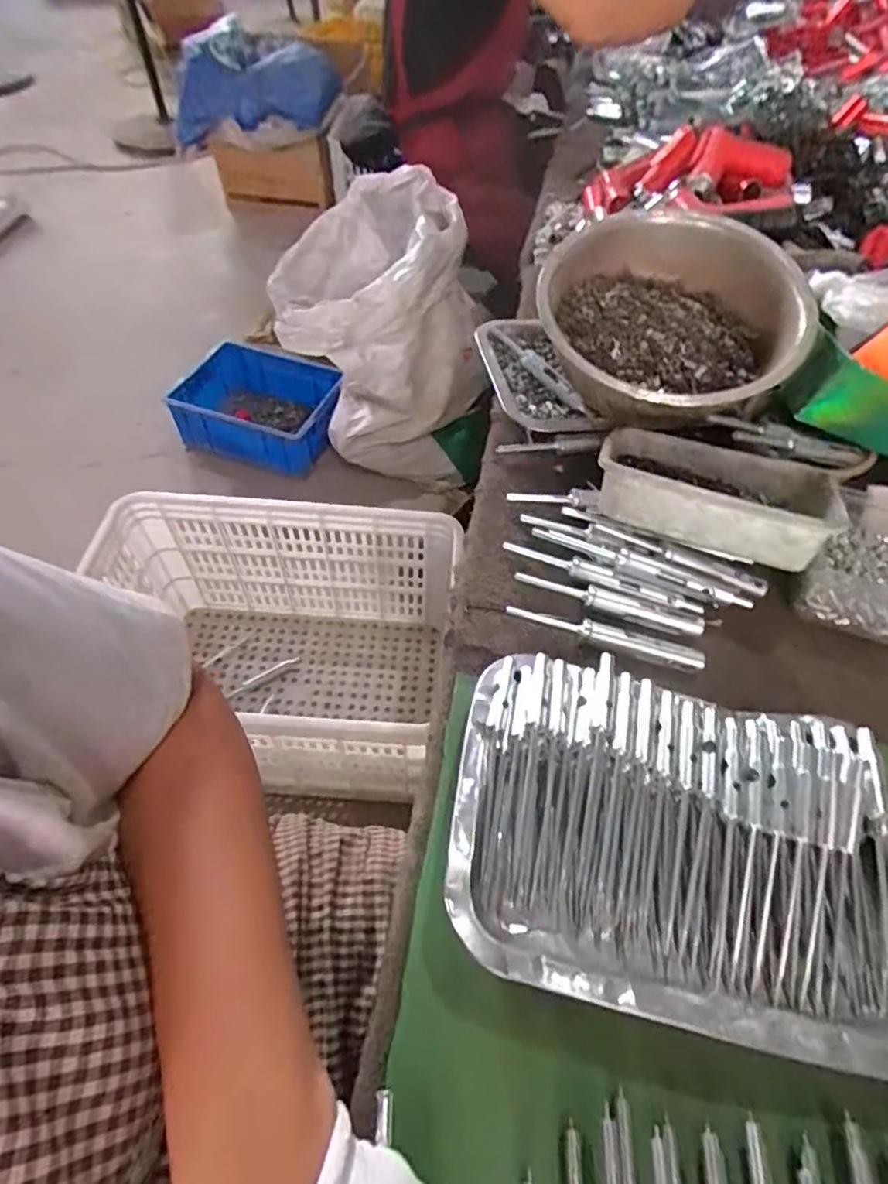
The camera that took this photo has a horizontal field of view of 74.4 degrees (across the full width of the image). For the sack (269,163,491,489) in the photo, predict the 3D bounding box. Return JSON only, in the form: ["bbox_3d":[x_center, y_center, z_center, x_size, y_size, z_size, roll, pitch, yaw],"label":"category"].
[{"bbox_3d":[-0.132,-0.495,1.202,0.383,0.485,0.327,-17,57,-14],"label":"sack"}]

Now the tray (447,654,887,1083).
[{"bbox_3d":[0.130,0.137,0.326,0.244,0.057,0.175,11,55,5],"label":"tray"}]

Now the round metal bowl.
[{"bbox_3d":[0.199,-0.235,0.529,0.217,0.089,0.217,-2,67,6],"label":"round metal bowl"}]

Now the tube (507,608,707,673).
[{"bbox_3d":[0.118,0.033,0.432,0.143,0.014,0.018,15,55,8],"label":"tube"}]

